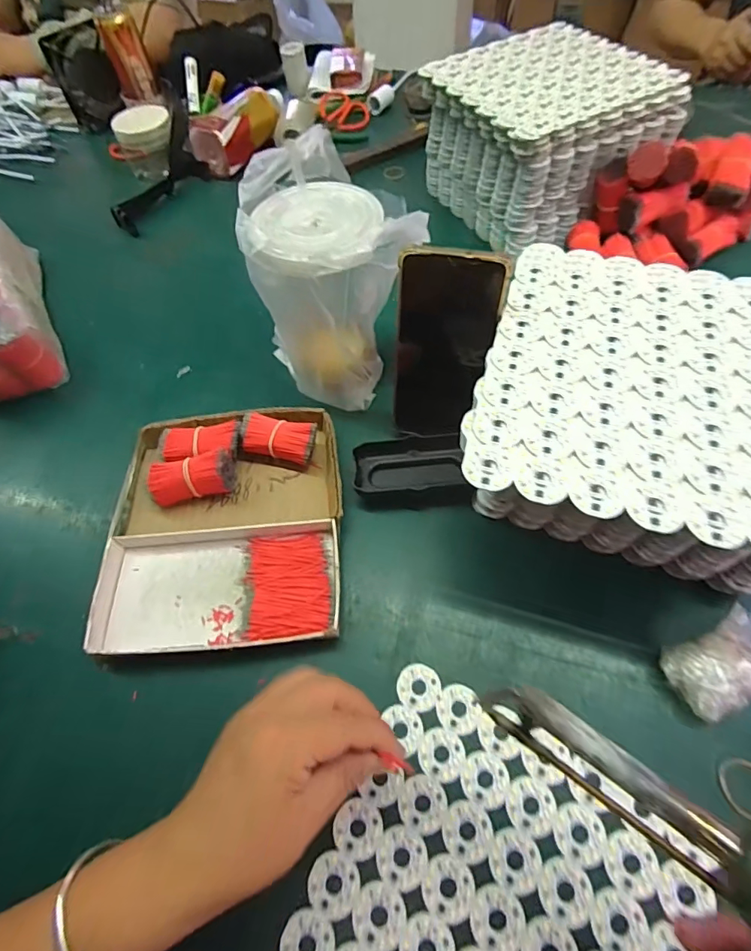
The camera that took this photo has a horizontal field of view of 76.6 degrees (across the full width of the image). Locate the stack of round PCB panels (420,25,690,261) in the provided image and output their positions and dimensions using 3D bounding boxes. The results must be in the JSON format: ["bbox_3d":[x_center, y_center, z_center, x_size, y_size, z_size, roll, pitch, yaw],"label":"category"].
[{"bbox_3d":[0.202,-0.418,0.591,0.207,0.127,0.220,-28,62,-12],"label":"stack of round PCB panels"}]

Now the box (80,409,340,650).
[{"bbox_3d":[-0.126,0.036,0.406,0.191,0.042,0.214,-4,60,1],"label":"box"}]

